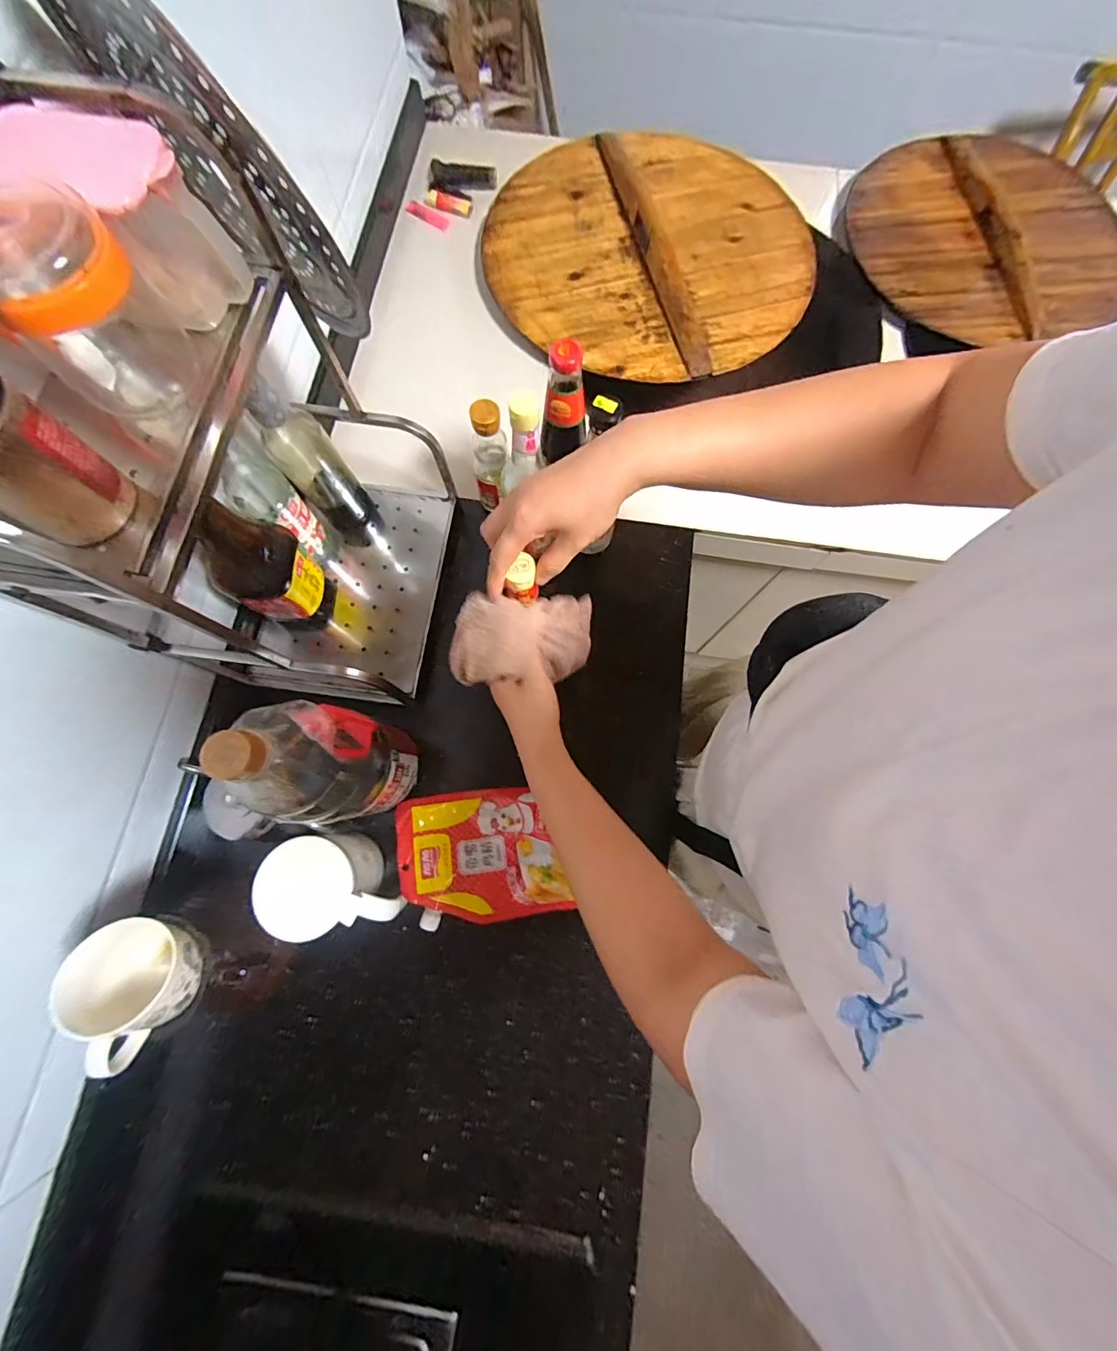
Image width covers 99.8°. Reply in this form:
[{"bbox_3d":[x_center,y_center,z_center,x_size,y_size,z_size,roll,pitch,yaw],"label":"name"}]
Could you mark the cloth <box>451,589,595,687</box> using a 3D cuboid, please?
[{"bbox_3d":[-0.034,-0.038,0.453,0.137,0.084,0.075,-8,78,-2],"label":"cloth"}]

